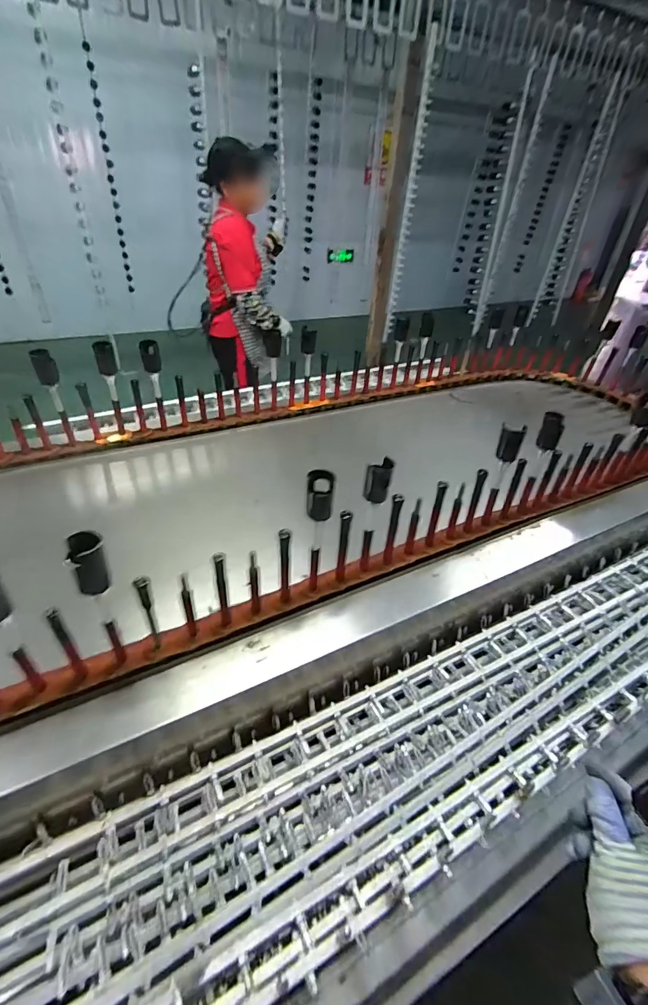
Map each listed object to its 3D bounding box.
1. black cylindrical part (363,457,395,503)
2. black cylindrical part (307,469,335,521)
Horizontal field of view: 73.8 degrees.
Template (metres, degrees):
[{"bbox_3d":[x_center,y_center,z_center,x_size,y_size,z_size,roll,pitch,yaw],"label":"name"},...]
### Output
[{"bbox_3d":[0.086,-0.035,0.679,0.038,0.064,0.032,18,39,17],"label":"black cylindrical part"},{"bbox_3d":[-0.005,-0.009,0.635,0.038,0.077,0.027,6,37,2],"label":"black cylindrical part"}]

